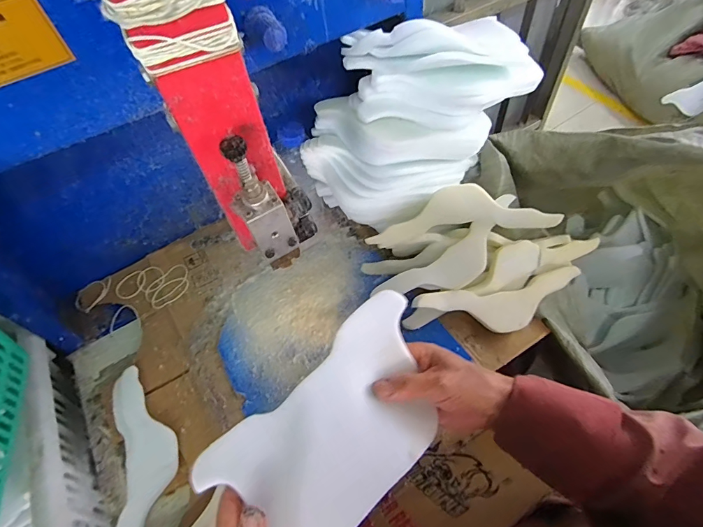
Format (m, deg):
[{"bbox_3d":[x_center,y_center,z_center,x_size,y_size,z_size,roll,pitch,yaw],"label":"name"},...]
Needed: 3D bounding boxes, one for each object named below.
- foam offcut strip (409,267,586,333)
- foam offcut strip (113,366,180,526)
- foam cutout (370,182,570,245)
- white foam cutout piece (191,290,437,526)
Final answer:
[{"bbox_3d":[0.225,0.060,0.579,0.262,0.015,0.073,-10,86,-12],"label":"foam offcut strip"},{"bbox_3d":[-0.266,0.252,0.512,0.077,0.022,0.247,-18,60,-9],"label":"foam offcut strip"},{"bbox_3d":[0.156,-0.074,0.569,0.258,0.024,0.072,-6,95,10],"label":"foam cutout"},{"bbox_3d":[-0.011,0.148,0.362,0.232,0.047,0.133,-37,62,-18],"label":"white foam cutout piece"}]

